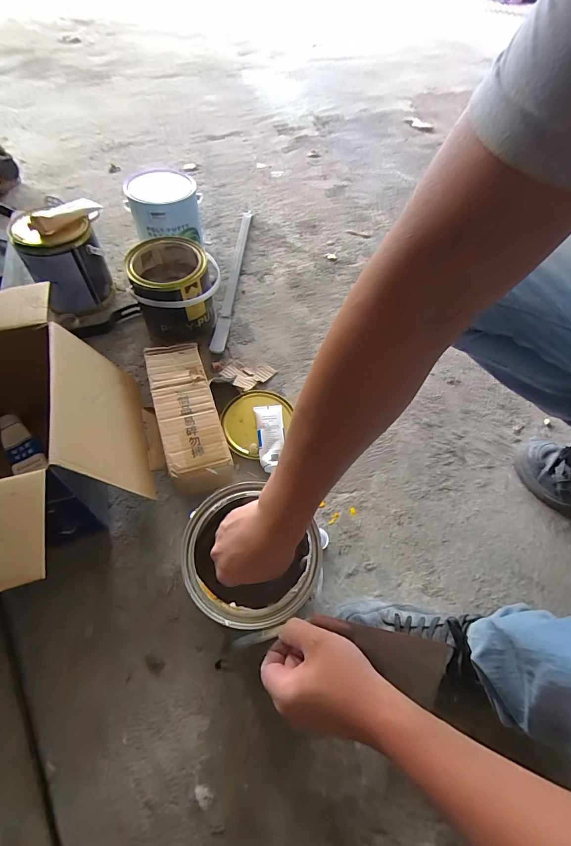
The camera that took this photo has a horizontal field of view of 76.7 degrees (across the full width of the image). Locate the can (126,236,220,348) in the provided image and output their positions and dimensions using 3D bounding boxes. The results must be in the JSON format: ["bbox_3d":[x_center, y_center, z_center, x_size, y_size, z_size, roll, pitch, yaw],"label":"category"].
[{"bbox_3d":[-0.223,-0.256,0.750,0.153,0.166,0.177,-5,58,-6],"label":"can"}]

